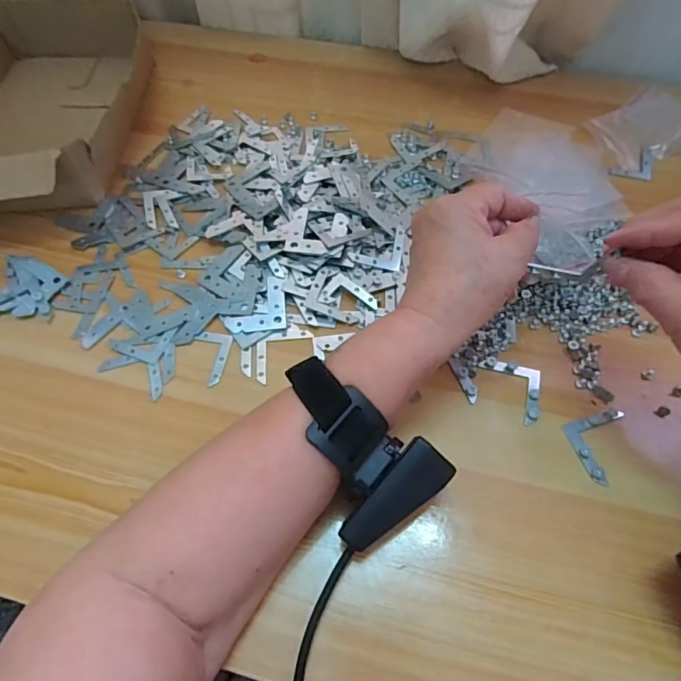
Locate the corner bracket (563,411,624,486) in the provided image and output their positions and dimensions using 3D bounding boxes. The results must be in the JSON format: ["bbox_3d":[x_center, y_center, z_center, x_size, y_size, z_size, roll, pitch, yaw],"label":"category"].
[{"bbox_3d":[0.172,0.067,0.310,0.042,0.004,0.040,-17,60,-8],"label":"corner bracket"}]

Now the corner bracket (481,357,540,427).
[{"bbox_3d":[0.125,0.029,0.334,0.032,0.004,0.053,-27,62,-14],"label":"corner bracket"}]

